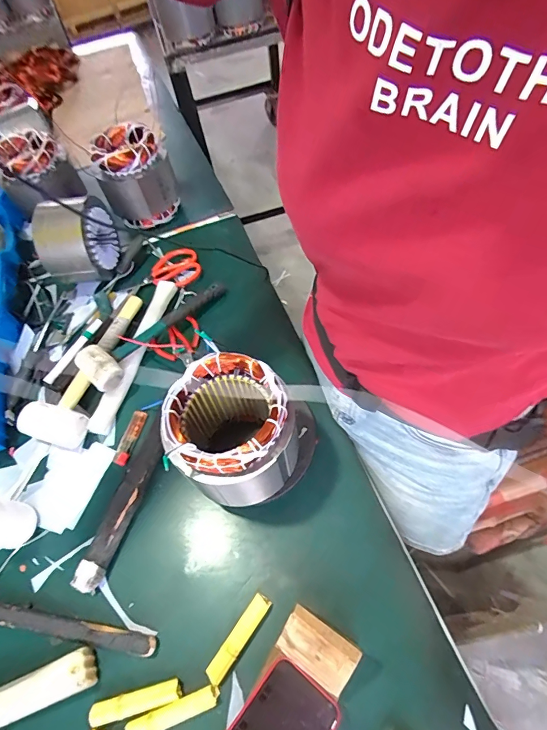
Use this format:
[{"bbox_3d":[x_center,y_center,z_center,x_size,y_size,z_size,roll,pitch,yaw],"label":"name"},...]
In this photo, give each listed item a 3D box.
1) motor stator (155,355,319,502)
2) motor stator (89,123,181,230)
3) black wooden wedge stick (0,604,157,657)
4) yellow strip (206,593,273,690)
[{"bbox_3d":[-0.047,0.094,0.514,0.144,0.178,0.147,-41,63,-19],"label":"motor stator"},{"bbox_3d":[-0.290,-0.389,0.837,0.141,0.164,0.136,-34,61,-13],"label":"motor stator"},{"bbox_3d":[-0.270,0.320,0.488,0.257,0.014,0.021,5,59,8],"label":"black wooden wedge stick"},{"bbox_3d":[-0.041,0.319,0.466,0.022,0.009,0.099,31,65,22],"label":"yellow strip"}]

